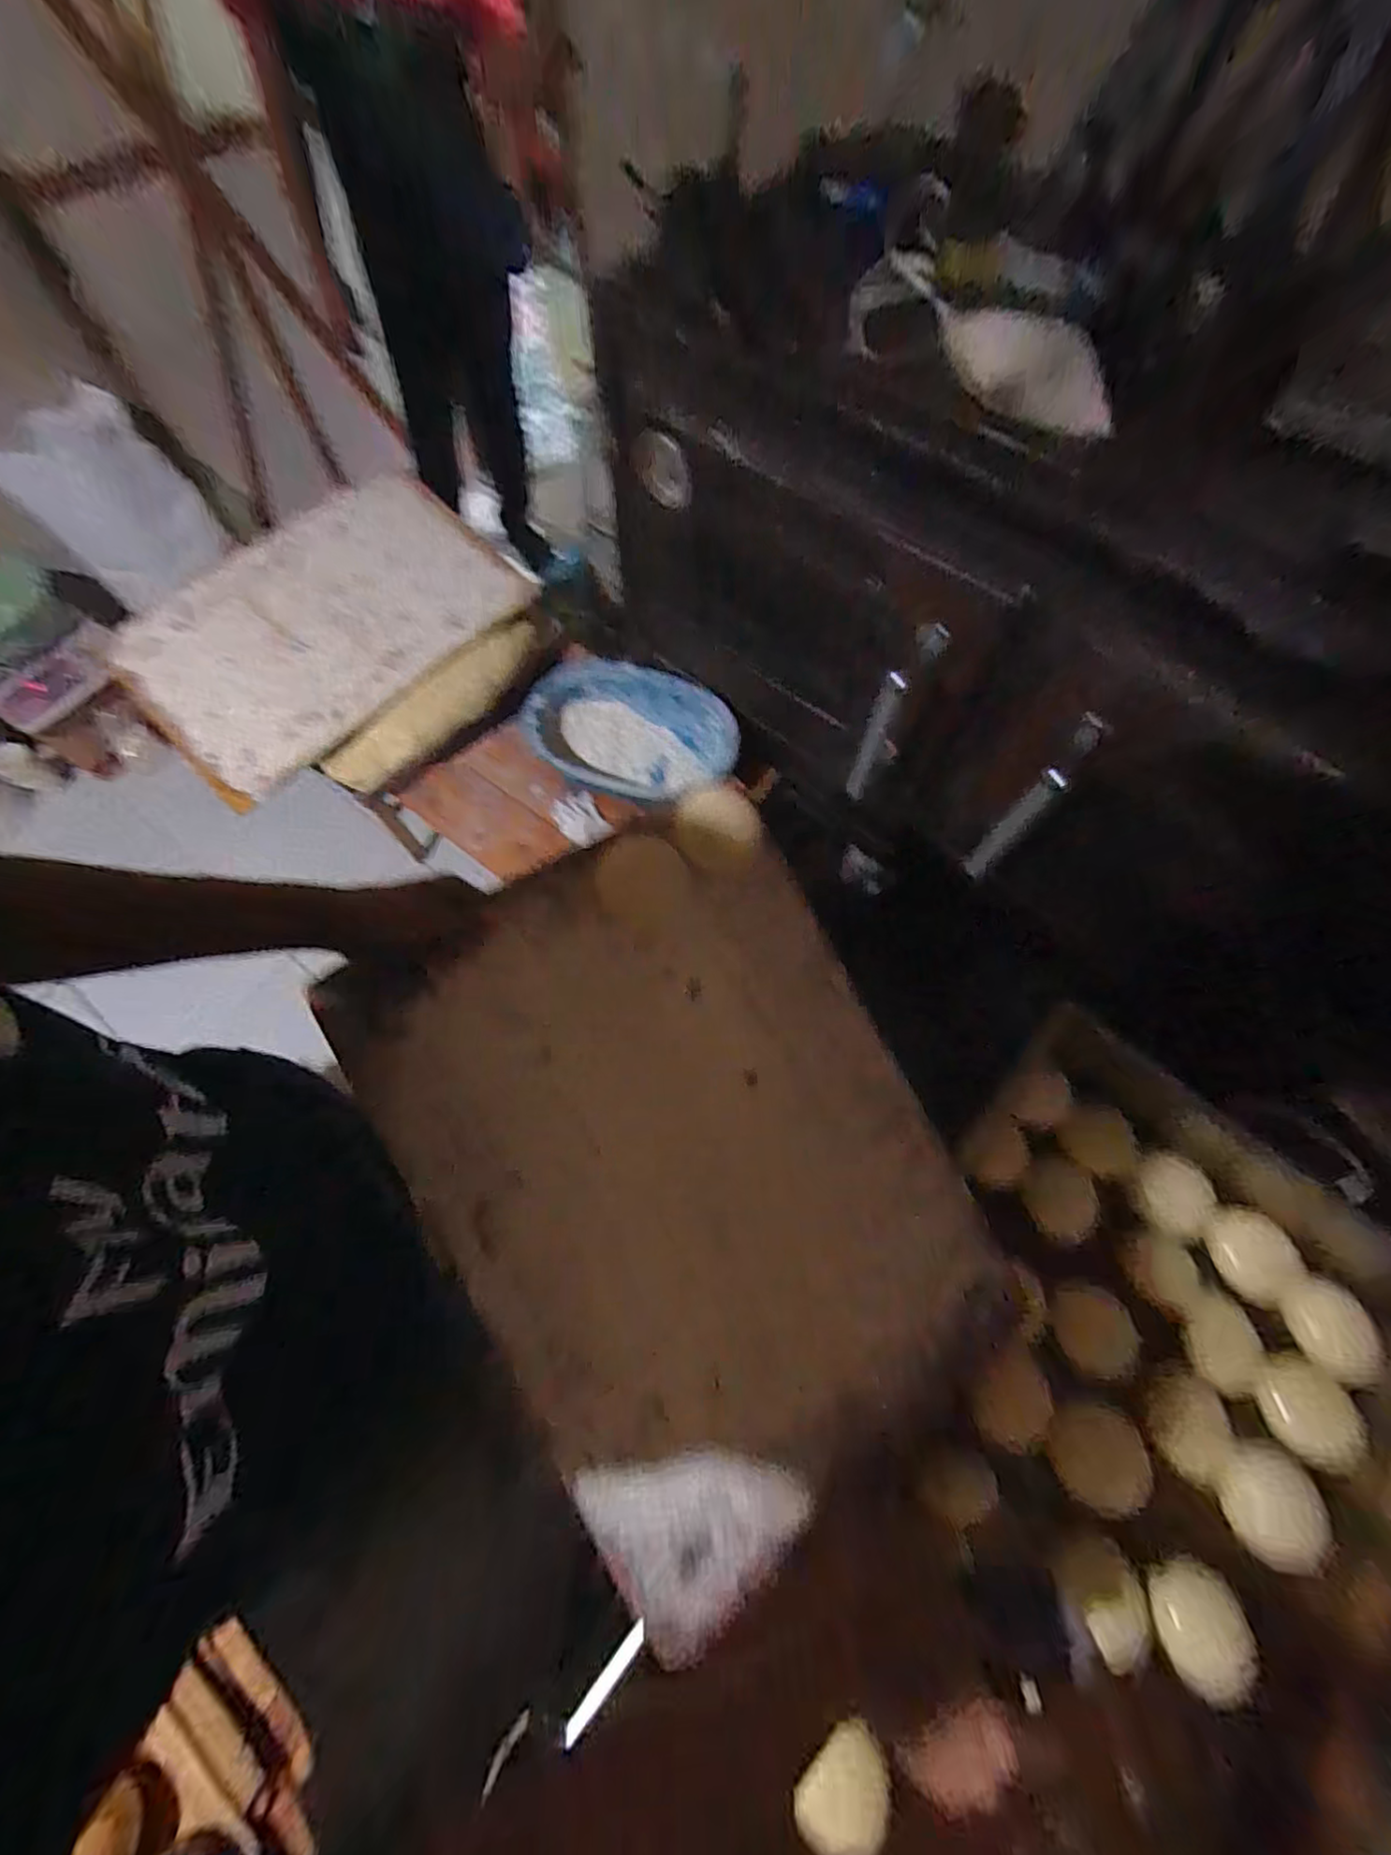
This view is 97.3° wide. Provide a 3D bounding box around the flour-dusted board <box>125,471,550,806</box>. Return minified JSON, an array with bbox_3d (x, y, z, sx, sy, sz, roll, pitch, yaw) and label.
[{"bbox_3d":[-0.625,-0.514,1.022,0.609,0.052,0.403,-42,82,-11],"label":"flour-dusted board"}]

